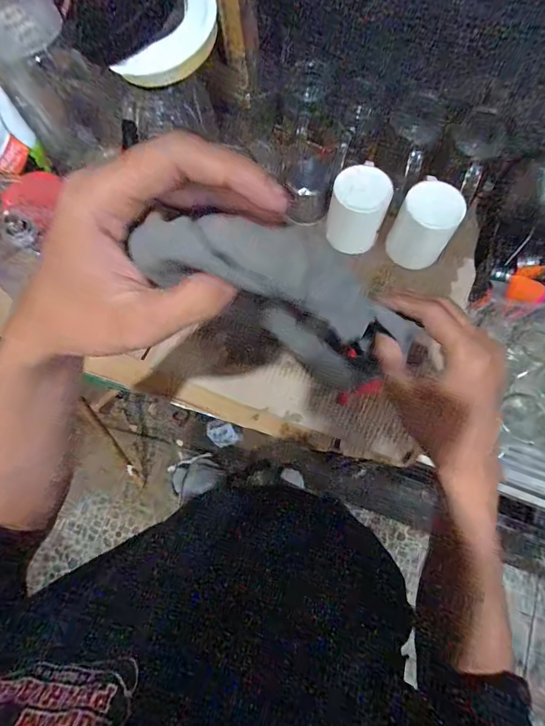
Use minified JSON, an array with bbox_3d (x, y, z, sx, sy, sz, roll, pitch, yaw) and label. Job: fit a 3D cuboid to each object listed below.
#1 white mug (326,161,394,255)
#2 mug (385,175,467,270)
[{"bbox_3d":[0.117,-0.211,0.521,0.073,0.085,0.081,15,75,6],"label":"white mug"},{"bbox_3d":[0.200,-0.179,0.507,0.075,0.072,0.087,24,76,8],"label":"mug"}]

